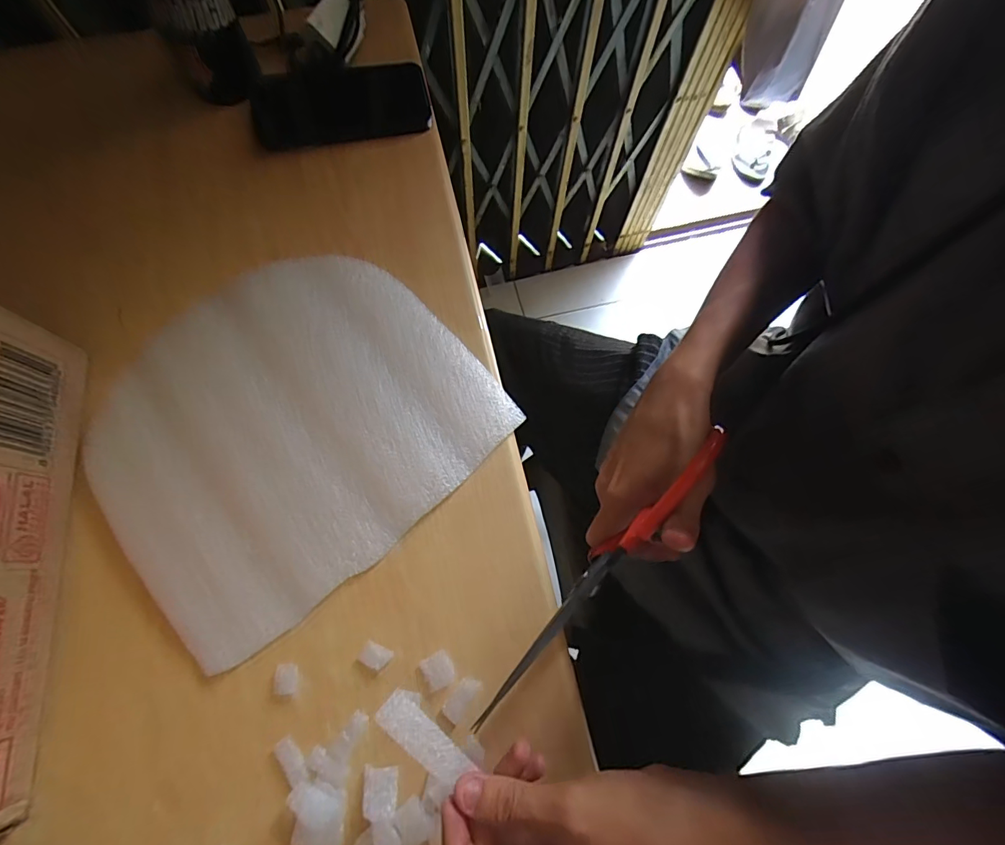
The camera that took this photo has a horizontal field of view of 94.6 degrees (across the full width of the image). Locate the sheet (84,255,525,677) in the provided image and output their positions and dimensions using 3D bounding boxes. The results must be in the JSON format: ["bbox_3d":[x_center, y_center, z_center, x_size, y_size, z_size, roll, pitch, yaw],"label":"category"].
[{"bbox_3d":[-0.151,-0.004,0.335,0.262,0.019,0.229,-38,78,-12],"label":"sheet"}]

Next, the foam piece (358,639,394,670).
[{"bbox_3d":[-0.082,0.150,0.297,0.019,0.004,0.014,26,74,6],"label":"foam piece"}]

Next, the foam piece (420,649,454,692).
[{"bbox_3d":[-0.041,0.159,0.296,0.019,0.004,0.020,-26,76,-9],"label":"foam piece"}]

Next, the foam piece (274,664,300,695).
[{"bbox_3d":[-0.137,0.162,0.292,0.015,0.004,0.017,-1,73,-2],"label":"foam piece"}]

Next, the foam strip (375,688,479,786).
[{"bbox_3d":[-0.040,0.160,0.236,0.051,0.006,0.019,39,76,11],"label":"foam strip"}]

